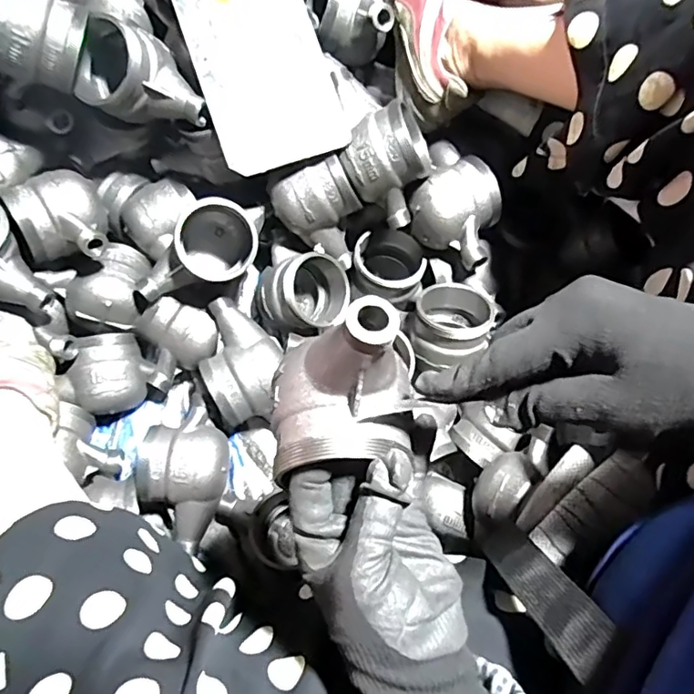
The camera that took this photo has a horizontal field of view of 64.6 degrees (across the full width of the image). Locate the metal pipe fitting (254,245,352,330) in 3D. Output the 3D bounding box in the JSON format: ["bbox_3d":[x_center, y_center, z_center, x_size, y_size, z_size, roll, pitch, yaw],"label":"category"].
[{"bbox_3d":[-0.046,-0.057,0.608,0.094,0.079,0.084,5,75,0],"label":"metal pipe fitting"}]

